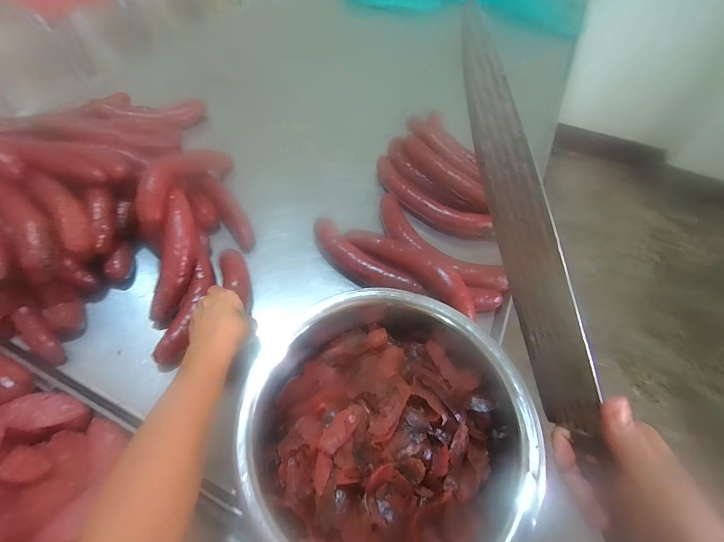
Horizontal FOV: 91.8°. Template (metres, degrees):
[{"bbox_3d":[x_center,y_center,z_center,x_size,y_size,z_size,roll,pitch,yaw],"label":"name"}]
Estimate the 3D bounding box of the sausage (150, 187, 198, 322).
[{"bbox_3d":[-0.270,-0.027,0.511,0.054,0.047,0.186,1,75,-4],"label":"sausage"}]

